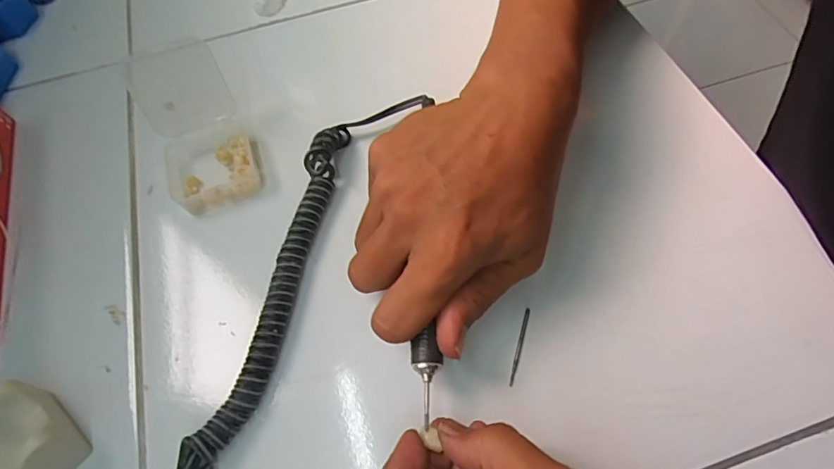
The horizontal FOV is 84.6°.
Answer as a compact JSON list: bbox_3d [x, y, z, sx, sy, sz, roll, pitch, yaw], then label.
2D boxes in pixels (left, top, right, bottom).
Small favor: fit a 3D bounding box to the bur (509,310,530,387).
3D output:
[{"bbox_3d":[0.056,0.060,0.250,0.004,0.004,0.043,15,64,11],"label":"bur"}]

